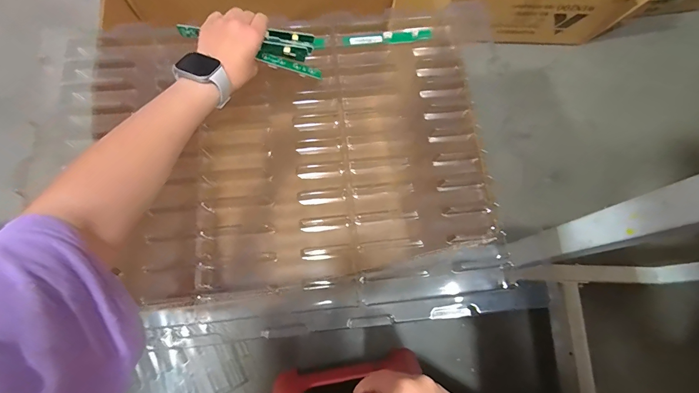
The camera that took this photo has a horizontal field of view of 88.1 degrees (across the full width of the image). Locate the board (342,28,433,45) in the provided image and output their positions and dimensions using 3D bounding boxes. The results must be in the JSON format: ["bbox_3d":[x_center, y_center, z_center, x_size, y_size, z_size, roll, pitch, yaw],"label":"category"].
[{"bbox_3d":[0.061,-0.247,0.562,0.142,0.011,0.025,-8,73,-4],"label":"board"}]

